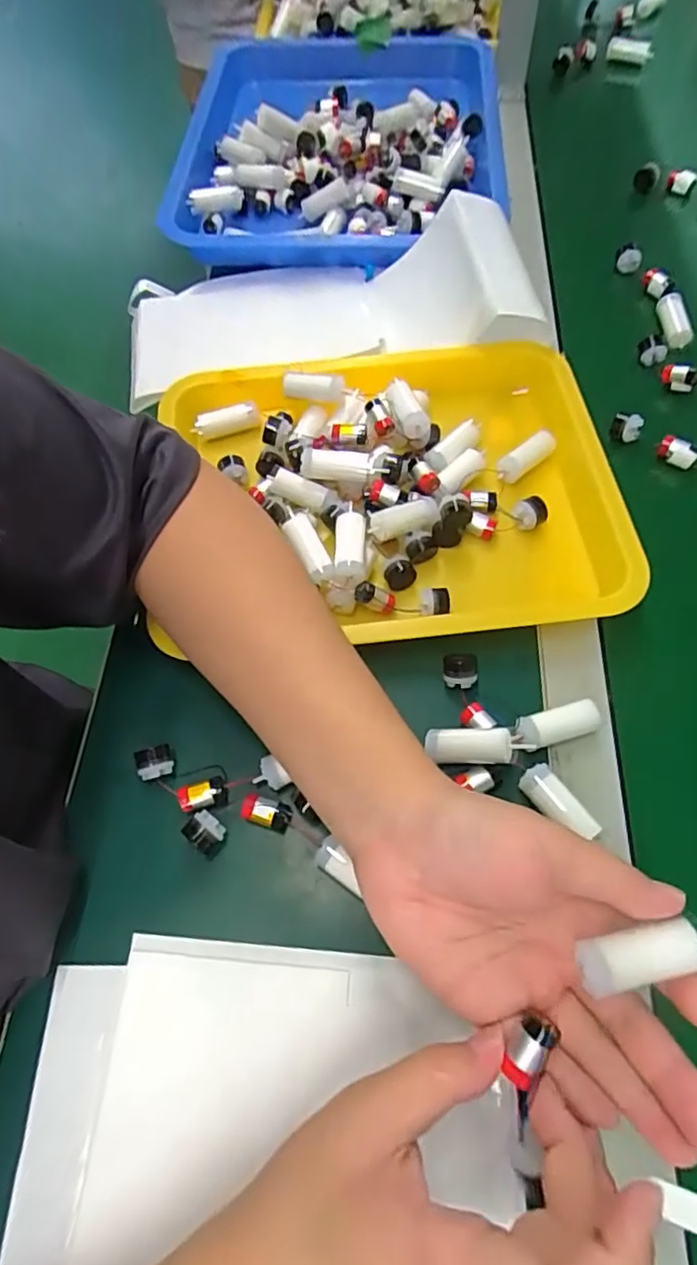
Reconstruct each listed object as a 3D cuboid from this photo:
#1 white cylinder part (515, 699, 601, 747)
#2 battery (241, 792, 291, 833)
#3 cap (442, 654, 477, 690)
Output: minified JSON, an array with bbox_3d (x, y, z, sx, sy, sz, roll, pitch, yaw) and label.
[{"bbox_3d":[0.128,0.058,0.378,0.050,0.019,0.018,-13,64,-2],"label":"white cylinder part"},{"bbox_3d":[-0.048,0.107,0.362,0.027,0.016,0.015,14,67,11],"label":"battery"},{"bbox_3d":[0.071,0.025,0.389,0.021,0.021,0.016,3,65,6],"label":"cap"}]

